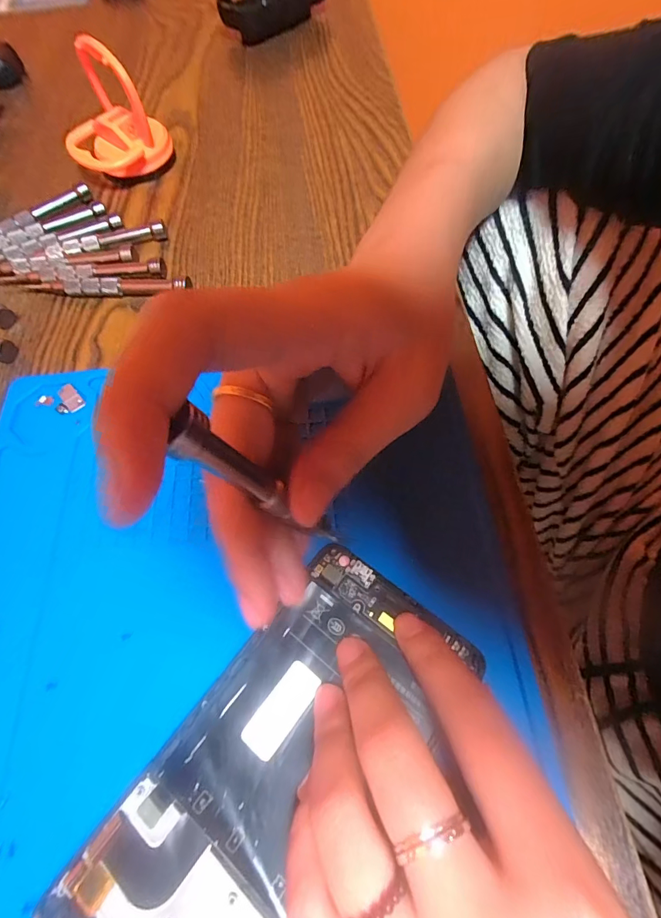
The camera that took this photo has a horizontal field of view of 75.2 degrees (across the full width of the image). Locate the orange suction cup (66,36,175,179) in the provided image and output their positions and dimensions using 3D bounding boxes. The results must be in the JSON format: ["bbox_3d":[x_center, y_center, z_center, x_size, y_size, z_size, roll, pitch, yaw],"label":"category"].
[{"bbox_3d":[-0.150,-0.234,0.290,0.066,0.069,0.057,-20,63,-7],"label":"orange suction cup"}]

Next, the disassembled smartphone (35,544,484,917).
[{"bbox_3d":[-0.018,0.103,0.140,0.077,0.008,0.147,28,68,16],"label":"disassembled smartphone"}]

